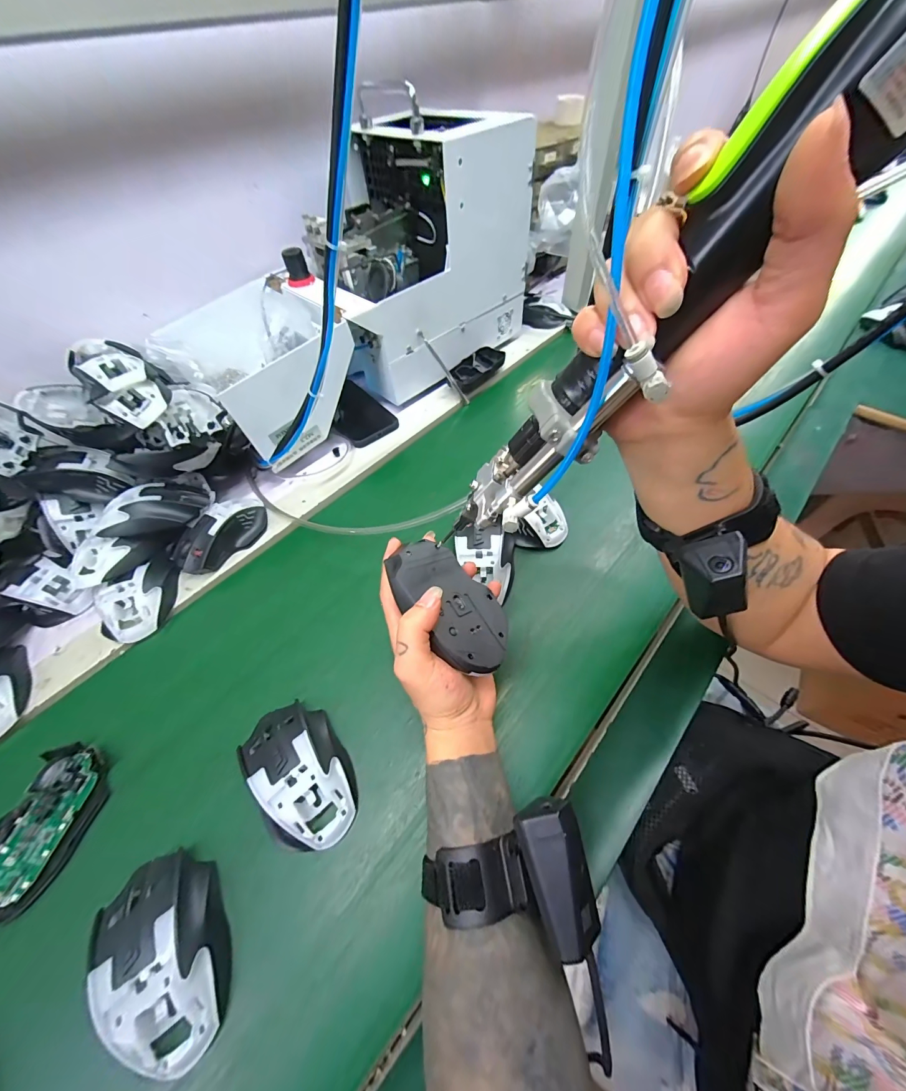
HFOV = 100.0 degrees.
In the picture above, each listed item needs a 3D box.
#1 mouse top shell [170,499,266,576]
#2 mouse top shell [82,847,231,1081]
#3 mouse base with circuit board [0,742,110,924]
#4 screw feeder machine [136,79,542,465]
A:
[{"bbox_3d":[-0.278,-0.016,0.454,0.055,0.039,0.110,30,62,23],"label":"mouse top shell"},{"bbox_3d":[-0.196,0.277,0.258,0.113,0.035,0.069,37,65,26],"label":"mouse top shell"},{"bbox_3d":[-0.337,0.226,0.305,0.069,0.020,0.112,12,57,12],"label":"mouse base with circuit board"},{"bbox_3d":[-0.136,-0.370,0.542,0.508,0.272,0.228,-38,60,-20],"label":"screw feeder machine"}]

